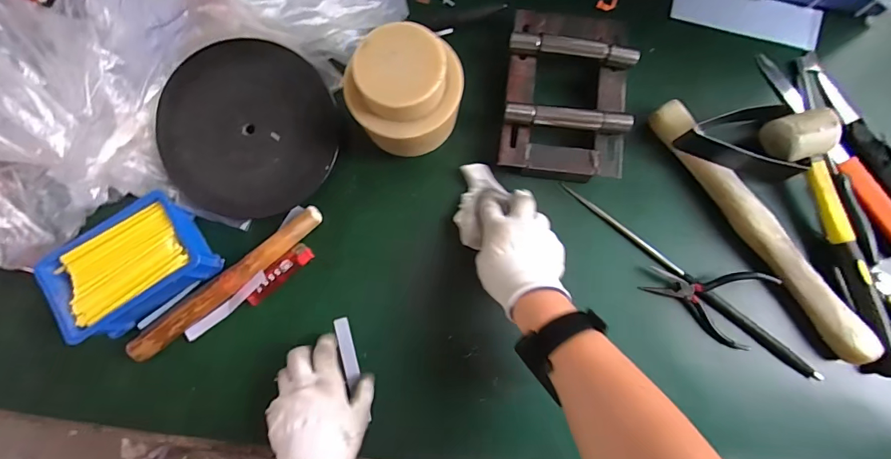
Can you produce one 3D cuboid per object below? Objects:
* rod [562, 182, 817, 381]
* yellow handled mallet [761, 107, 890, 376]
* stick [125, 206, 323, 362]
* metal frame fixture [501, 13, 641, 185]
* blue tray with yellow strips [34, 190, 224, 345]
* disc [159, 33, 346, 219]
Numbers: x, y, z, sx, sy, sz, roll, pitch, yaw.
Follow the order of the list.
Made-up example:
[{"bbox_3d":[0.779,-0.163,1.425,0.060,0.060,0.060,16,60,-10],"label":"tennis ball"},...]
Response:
[{"bbox_3d":[0.260,0.052,0.452,0.320,0.011,0.016,39,82,7],"label":"rod"},{"bbox_3d":[0.411,0.011,0.431,0.057,0.050,0.277,-14,79,-2],"label":"yellow handled mallet"},{"bbox_3d":[-0.234,0.054,0.453,0.234,0.026,0.032,-39,81,-7],"label":"stick"},{"bbox_3d":[0.138,-0.155,0.473,0.135,0.051,0.195,6,79,1],"label":"metal frame fixture"},{"bbox_3d":[-0.331,0.039,0.444,0.148,0.052,0.103,-34,81,-6],"label":"blue tray with yellow strips"},{"bbox_3d":[-0.224,-0.116,0.472,0.198,0.013,0.194,19,88,-3],"label":"disc"}]

